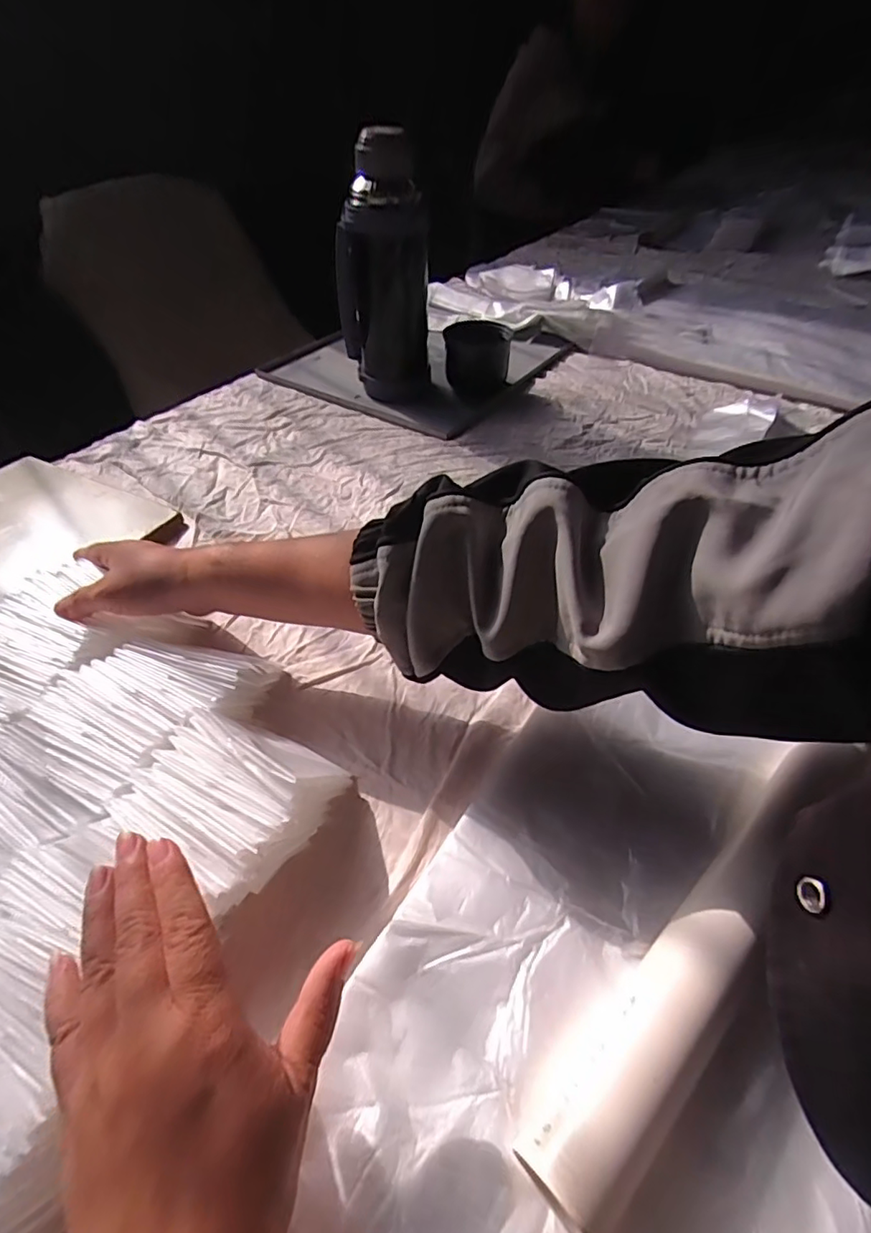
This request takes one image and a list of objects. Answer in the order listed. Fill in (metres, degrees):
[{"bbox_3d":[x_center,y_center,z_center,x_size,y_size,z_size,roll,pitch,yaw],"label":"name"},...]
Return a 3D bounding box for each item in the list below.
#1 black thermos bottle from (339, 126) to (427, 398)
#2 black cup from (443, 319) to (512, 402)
[{"bbox_3d":[-0.064,-0.407,0.679,0.110,0.261,0.092,-5,46,-6],"label":"black thermos bottle"},{"bbox_3d":[0.055,-0.354,0.761,0.080,0.077,0.086,0,45,0],"label":"black cup"}]

